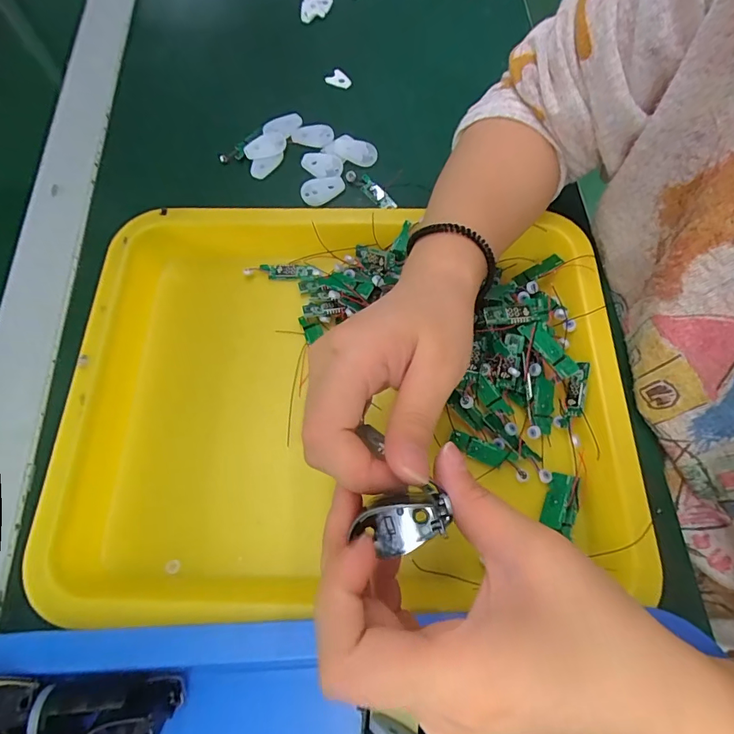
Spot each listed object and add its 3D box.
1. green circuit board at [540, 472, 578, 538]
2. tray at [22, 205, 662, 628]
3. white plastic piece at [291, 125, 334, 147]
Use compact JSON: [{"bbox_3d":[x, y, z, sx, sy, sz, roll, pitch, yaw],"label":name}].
[{"bbox_3d":[0.113,0.079,0.252,0.018,0.004,0.033,7,67,31],"label":"green circuit board"},{"bbox_3d":[-0.020,0.012,0.275,0.338,0.040,0.252,-2,68,1],"label":"tray"},{"bbox_3d":[-0.047,-0.197,0.367,0.036,0.005,0.018,3,69,3],"label":"white plastic piece"}]

